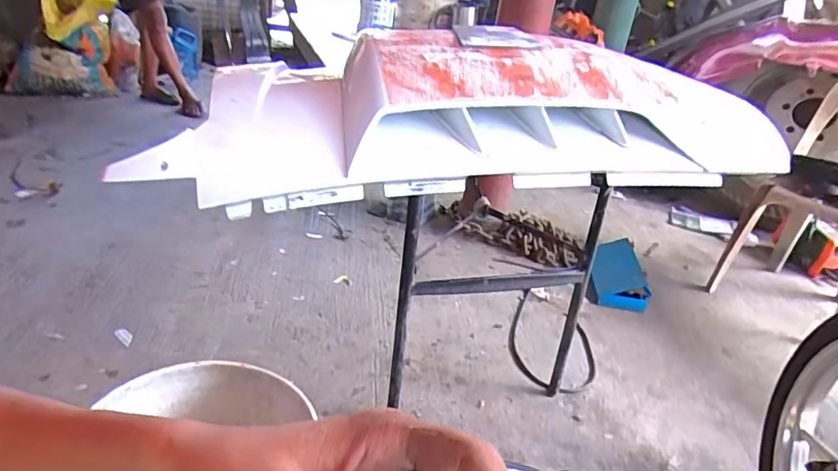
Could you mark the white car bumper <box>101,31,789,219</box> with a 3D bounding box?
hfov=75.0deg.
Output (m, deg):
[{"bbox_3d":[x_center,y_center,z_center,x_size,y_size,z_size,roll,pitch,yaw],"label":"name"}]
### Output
[{"bbox_3d":[0.092,-0.197,0.925,1.046,0.247,0.287,-3,29,-17],"label":"white car bumper"}]

